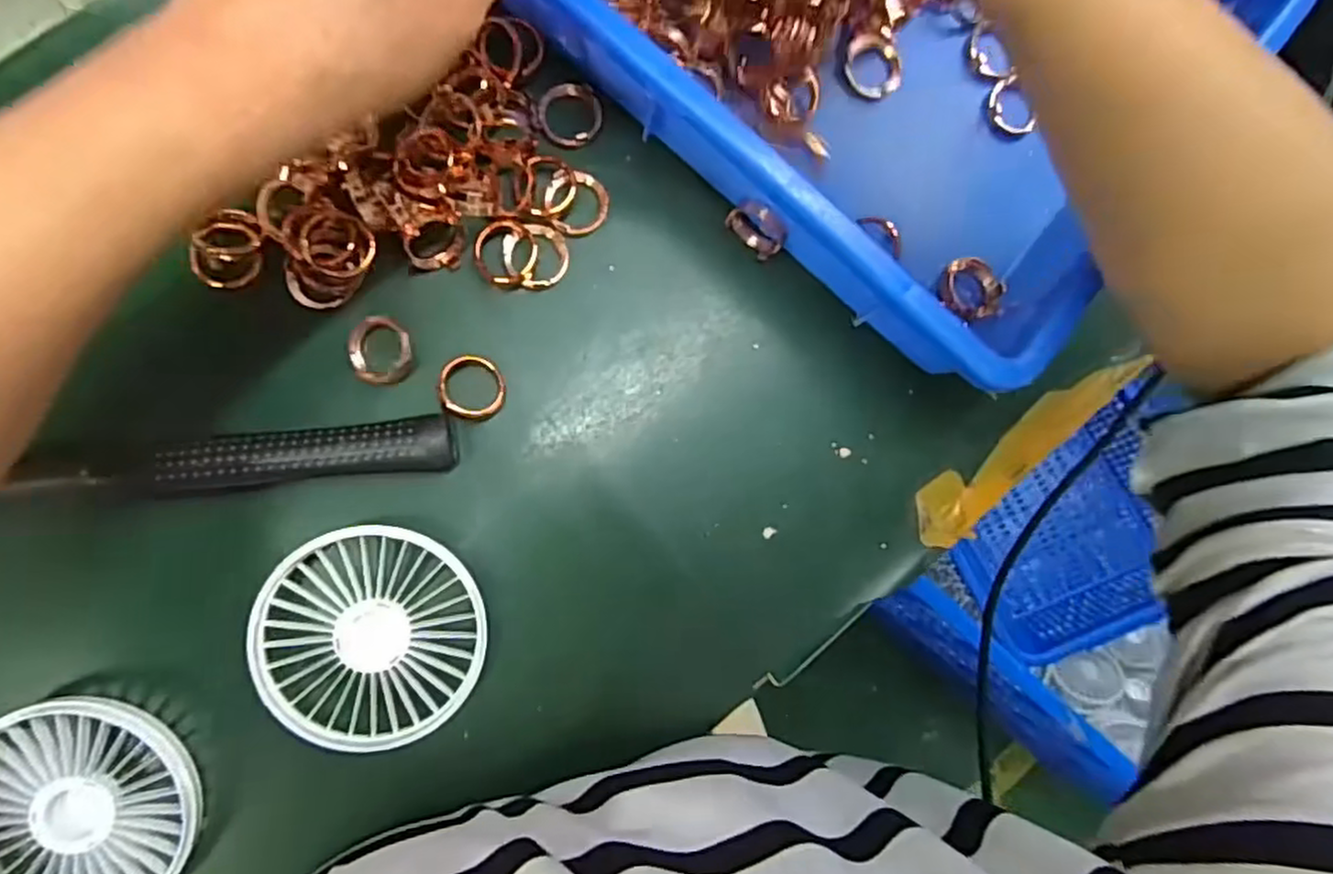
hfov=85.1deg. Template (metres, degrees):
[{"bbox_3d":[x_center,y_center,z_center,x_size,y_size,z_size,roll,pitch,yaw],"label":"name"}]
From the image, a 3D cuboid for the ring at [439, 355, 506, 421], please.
[{"bbox_3d":[-0.082,-0.020,0.307,0.027,0.004,0.028,-3,97,-27],"label":"ring"}]

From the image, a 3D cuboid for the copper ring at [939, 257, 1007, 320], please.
[{"bbox_3d":[0.143,-0.069,0.338,0.031,0.007,0.029,0,88,-6],"label":"copper ring"}]

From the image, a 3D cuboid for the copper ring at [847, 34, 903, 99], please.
[{"bbox_3d":[0.097,-0.174,0.341,0.027,0.007,0.027,1,101,5],"label":"copper ring"}]

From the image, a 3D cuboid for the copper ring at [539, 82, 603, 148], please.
[{"bbox_3d":[-0.043,-0.144,0.323,0.027,0.005,0.028,0,88,-6],"label":"copper ring"}]

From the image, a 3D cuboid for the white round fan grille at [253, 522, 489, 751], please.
[{"bbox_3d":[-0.119,0.081,0.299,0.084,0.020,0.087,0,88,-6],"label":"white round fan grille"}]

